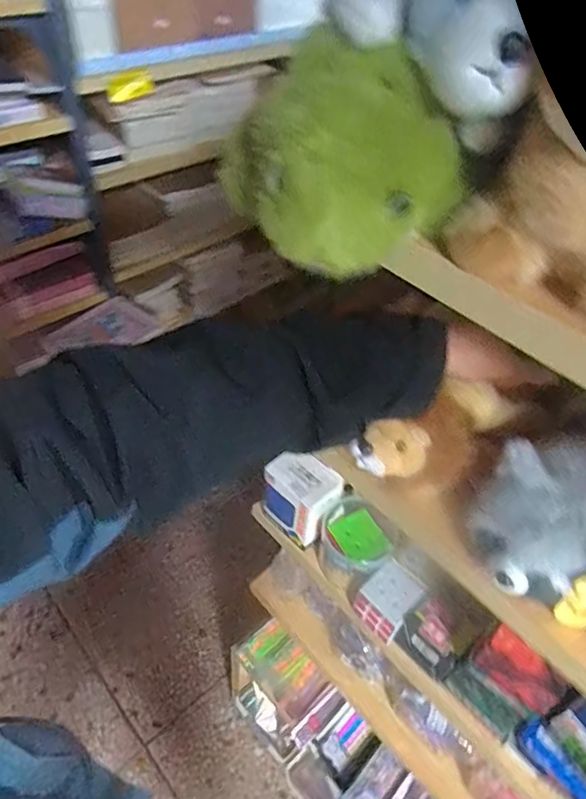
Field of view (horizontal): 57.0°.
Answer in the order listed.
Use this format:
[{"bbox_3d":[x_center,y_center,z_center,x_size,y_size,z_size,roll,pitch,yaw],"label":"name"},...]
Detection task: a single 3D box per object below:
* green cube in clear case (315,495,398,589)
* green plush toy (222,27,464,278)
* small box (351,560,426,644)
[{"bbox_3d":[0.074,0.175,0.641,0.082,0.066,0.088,25,50,16],"label":"green cube in clear case"},{"bbox_3d":[0.028,-0.117,0.267,0.087,0.078,0.100,33,53,22],"label":"green plush toy"},{"bbox_3d":[0.108,0.223,0.597,0.060,0.052,0.062,37,54,25],"label":"small box"}]

